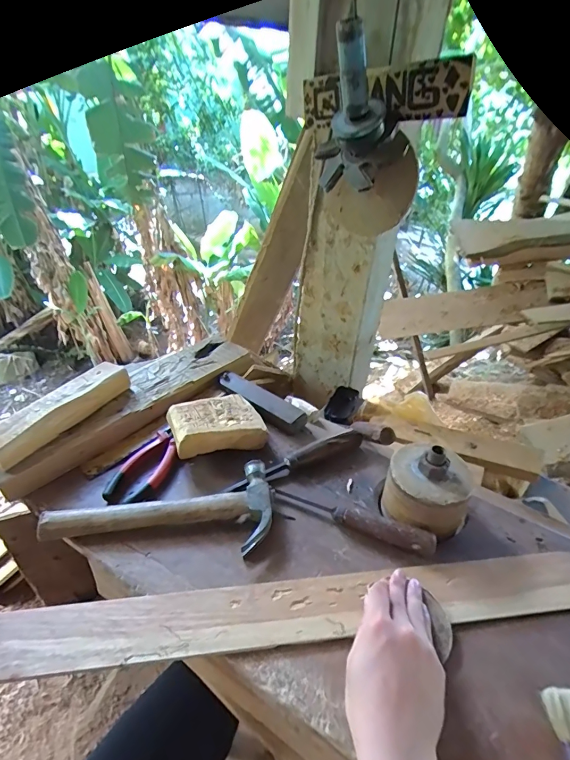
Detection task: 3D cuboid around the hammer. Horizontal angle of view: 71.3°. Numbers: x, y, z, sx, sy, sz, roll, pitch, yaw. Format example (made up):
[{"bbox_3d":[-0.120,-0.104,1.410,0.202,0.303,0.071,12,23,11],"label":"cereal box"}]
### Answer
[{"bbox_3d":[-0.158,0.157,0.507,0.278,0.034,0.116,2,36,-2],"label":"hammer"}]

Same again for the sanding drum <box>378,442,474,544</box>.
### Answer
[{"bbox_3d":[0.181,0.137,0.508,0.107,0.101,0.096,14,37,14],"label":"sanding drum"}]

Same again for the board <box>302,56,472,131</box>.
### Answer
[{"bbox_3d":[0.135,-0.405,0.571,0.248,0.066,0.021,16,45,30],"label":"board"}]

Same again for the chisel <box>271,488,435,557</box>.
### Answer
[{"bbox_3d":[0.084,0.175,0.506,0.204,0.034,0.025,18,39,19],"label":"chisel"}]

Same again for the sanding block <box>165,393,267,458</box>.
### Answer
[{"bbox_3d":[-0.107,0.068,0.612,0.136,0.041,0.103,-16,41,-25],"label":"sanding block"}]

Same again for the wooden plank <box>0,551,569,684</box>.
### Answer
[{"bbox_3d":[-0.001,0.243,0.420,0.685,0.008,0.065,-3,37,-6],"label":"wooden plank"}]

